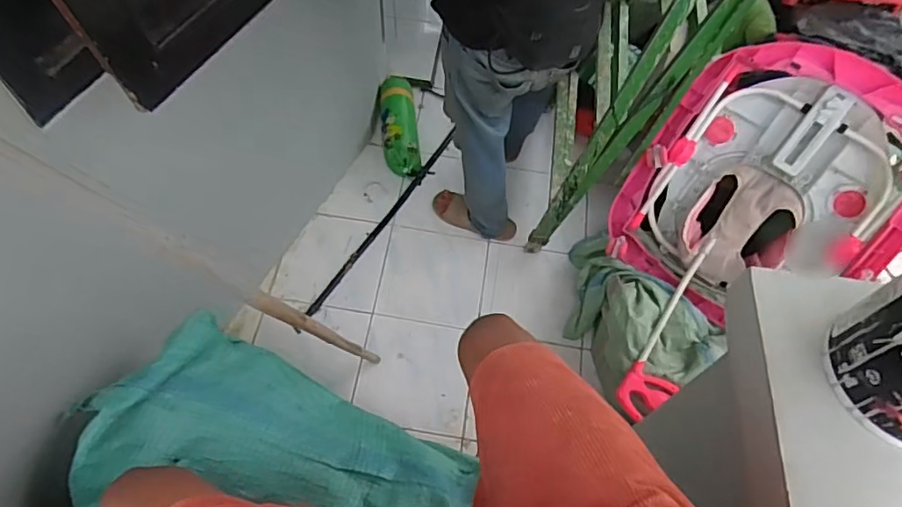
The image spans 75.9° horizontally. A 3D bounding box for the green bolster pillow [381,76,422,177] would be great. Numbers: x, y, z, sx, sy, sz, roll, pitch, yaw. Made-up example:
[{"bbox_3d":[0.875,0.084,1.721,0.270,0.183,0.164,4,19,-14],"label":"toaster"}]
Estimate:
[{"bbox_3d":[-0.172,-0.436,1.933,0.122,0.109,0.399,-3,61,-5],"label":"green bolster pillow"}]

